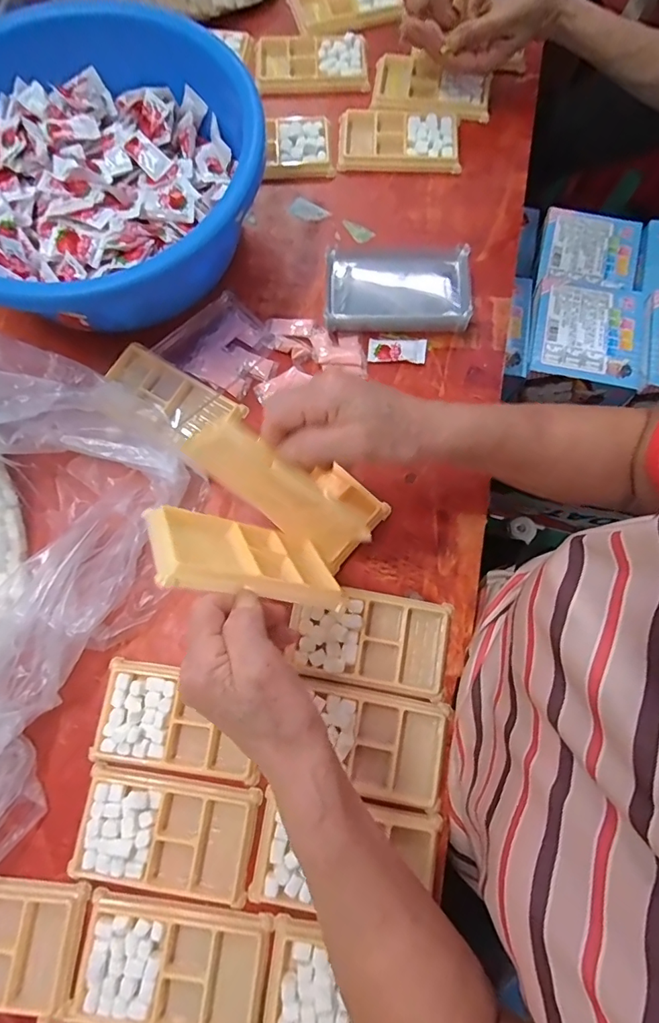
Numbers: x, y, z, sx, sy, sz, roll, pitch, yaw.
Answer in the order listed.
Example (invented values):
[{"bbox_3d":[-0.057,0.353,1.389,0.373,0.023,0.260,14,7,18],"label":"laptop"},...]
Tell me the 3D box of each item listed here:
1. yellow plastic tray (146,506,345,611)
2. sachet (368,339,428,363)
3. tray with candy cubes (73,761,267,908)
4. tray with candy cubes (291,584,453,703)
[{"bbox_3d":[-0.056,0.031,0.330,0.130,0.078,0.011,17,116,-35],"label":"yellow plastic tray"},{"bbox_3d":[0.069,-0.164,0.474,0.057,0.008,0.024,6,76,0],"label":"sachet"},{"bbox_3d":[-0.127,0.250,0.369,0.133,0.014,0.080,10,76,1],"label":"tray with candy cubes"},{"bbox_3d":[0.036,0.109,0.403,0.131,0.013,0.079,11,76,2],"label":"tray with candy cubes"}]

